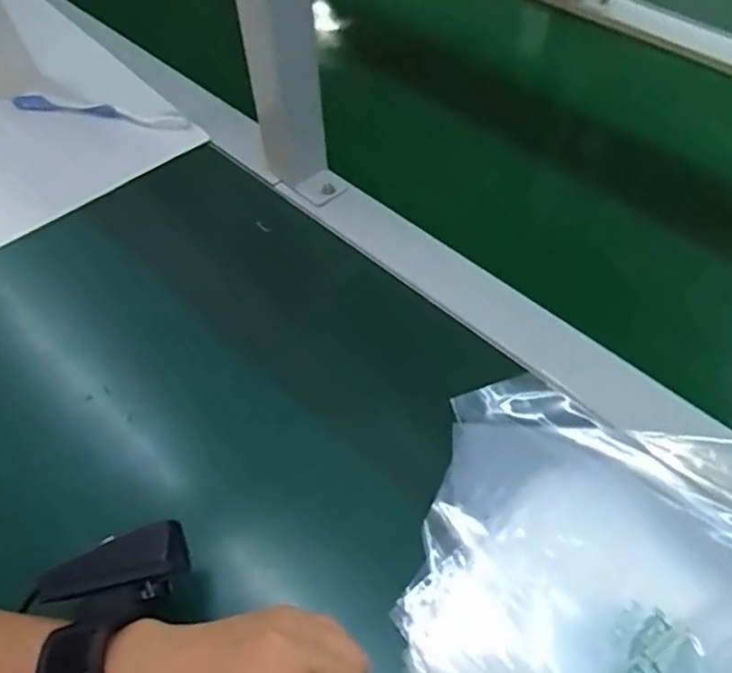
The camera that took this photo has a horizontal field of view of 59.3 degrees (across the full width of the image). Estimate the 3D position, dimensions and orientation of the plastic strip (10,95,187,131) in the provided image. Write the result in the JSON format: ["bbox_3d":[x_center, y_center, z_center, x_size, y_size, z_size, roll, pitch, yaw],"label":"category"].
[{"bbox_3d":[-0.267,-0.226,0.648,0.192,0.020,0.011,11,54,9],"label":"plastic strip"}]

